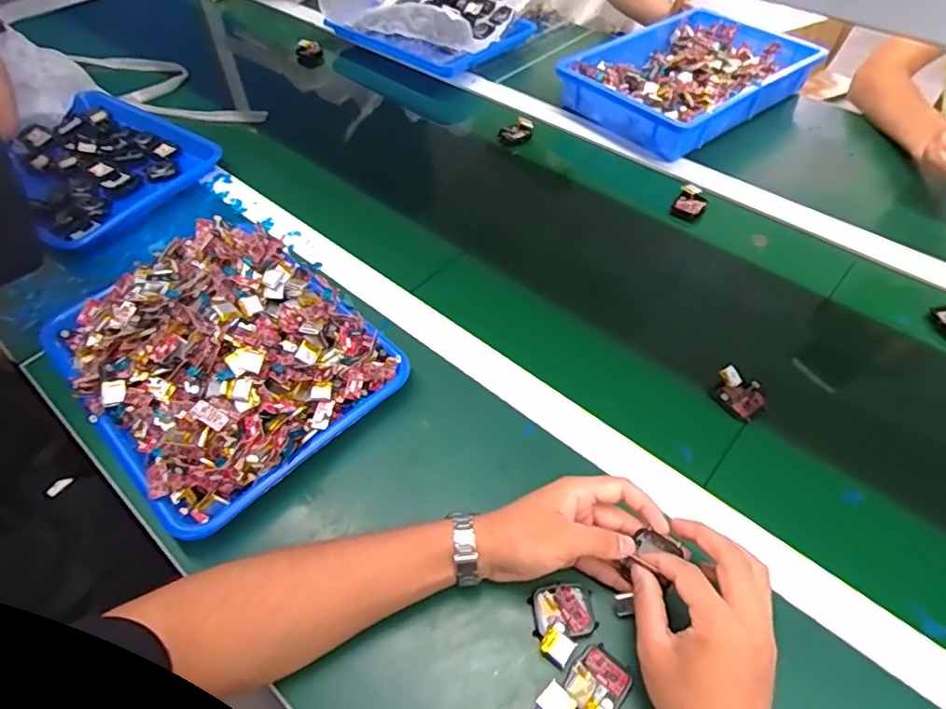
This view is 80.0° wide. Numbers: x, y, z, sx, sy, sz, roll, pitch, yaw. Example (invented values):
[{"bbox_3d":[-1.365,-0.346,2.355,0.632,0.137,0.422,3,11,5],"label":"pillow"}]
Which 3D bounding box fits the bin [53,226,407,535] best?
[{"bbox_3d":[-0.255,-0.017,0.553,0.257,0.085,0.317,-38,60,-25],"label":"bin"}]

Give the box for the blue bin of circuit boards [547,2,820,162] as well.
[{"bbox_3d":[0.341,-0.450,0.902,0.383,0.056,0.261,-31,57,-21],"label":"blue bin of circuit boards"}]

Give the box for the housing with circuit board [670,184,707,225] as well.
[{"bbox_3d":[0.287,-0.199,0.742,0.039,0.025,0.047,24,57,19],"label":"housing with circuit board"}]

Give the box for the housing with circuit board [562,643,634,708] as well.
[{"bbox_3d":[0.088,0.235,0.396,0.042,0.010,0.051,34,60,25],"label":"housing with circuit board"}]

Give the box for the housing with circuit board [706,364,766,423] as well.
[{"bbox_3d":[0.263,0.039,0.554,0.037,0.024,0.051,-29,57,-19],"label":"housing with circuit board"}]

